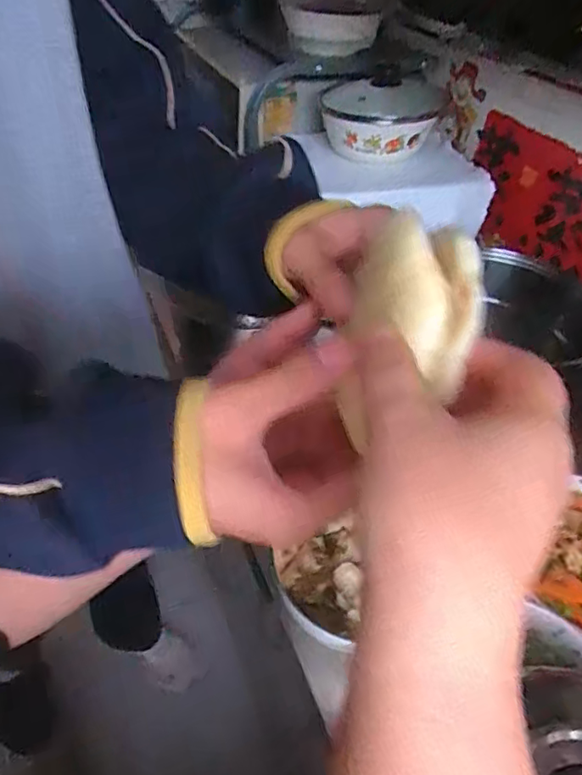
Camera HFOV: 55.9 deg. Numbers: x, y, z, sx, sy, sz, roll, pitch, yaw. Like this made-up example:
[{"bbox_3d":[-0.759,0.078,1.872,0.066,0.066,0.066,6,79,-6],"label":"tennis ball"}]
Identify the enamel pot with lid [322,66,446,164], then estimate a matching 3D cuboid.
[{"bbox_3d":[0.144,-0.464,0.910,0.190,0.102,0.201,9,43,4],"label":"enamel pot with lid"}]

